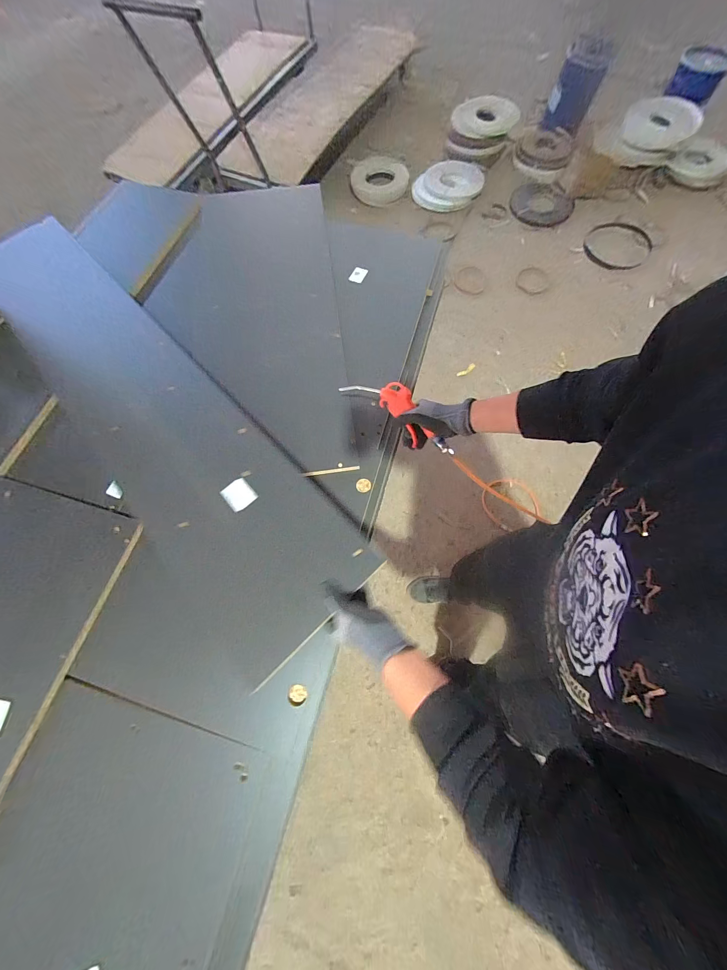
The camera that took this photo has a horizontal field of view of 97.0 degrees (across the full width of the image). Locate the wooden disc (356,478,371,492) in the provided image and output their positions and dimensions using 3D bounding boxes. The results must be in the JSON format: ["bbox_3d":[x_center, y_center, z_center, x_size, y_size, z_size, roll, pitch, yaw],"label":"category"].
[{"bbox_3d":[0.000,0.001,0.754,0.035,0.008,0.032,0,89,6],"label":"wooden disc"}]

